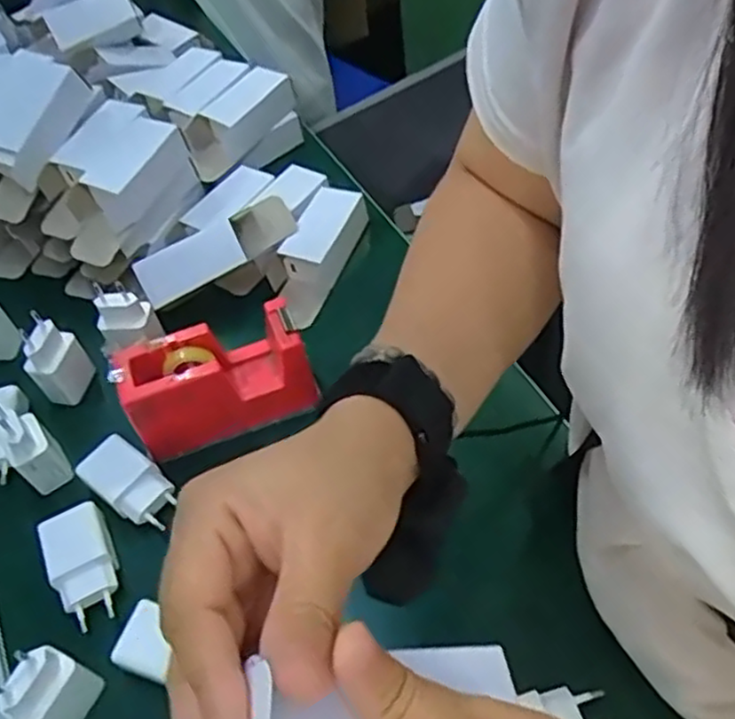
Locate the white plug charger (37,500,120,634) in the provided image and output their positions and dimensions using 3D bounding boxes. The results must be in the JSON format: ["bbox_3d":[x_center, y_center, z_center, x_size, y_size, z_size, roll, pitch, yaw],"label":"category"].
[{"bbox_3d":[-0.187,0.135,0.471,0.041,0.026,0.074,-25,54,-13],"label":"white plug charger"}]

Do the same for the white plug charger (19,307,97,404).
[{"bbox_3d":[-0.242,0.002,0.558,0.023,0.079,0.040,6,53,10],"label":"white plug charger"}]

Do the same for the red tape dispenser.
[{"bbox_3d":[-0.108,0.015,0.523,0.133,0.079,0.052,-18,53,-8],"label":"red tape dispenser"}]

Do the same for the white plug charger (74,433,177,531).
[{"bbox_3d":[-0.167,0.088,0.505,0.072,0.028,0.039,31,61,26],"label":"white plug charger"}]

